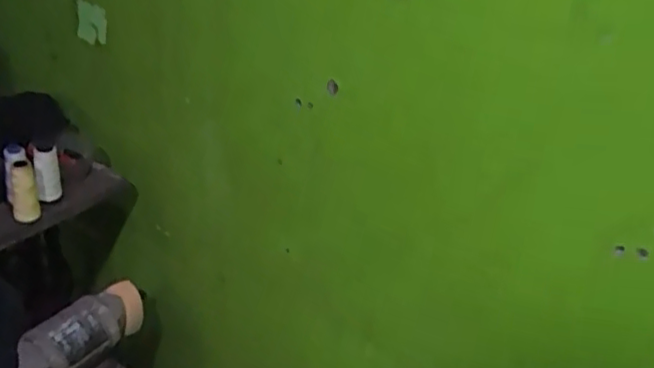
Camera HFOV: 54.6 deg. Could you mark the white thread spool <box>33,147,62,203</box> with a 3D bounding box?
[{"bbox_3d":[-0.504,-0.019,1.144,0.041,0.098,0.041,-8,35,-24],"label":"white thread spool"}]

